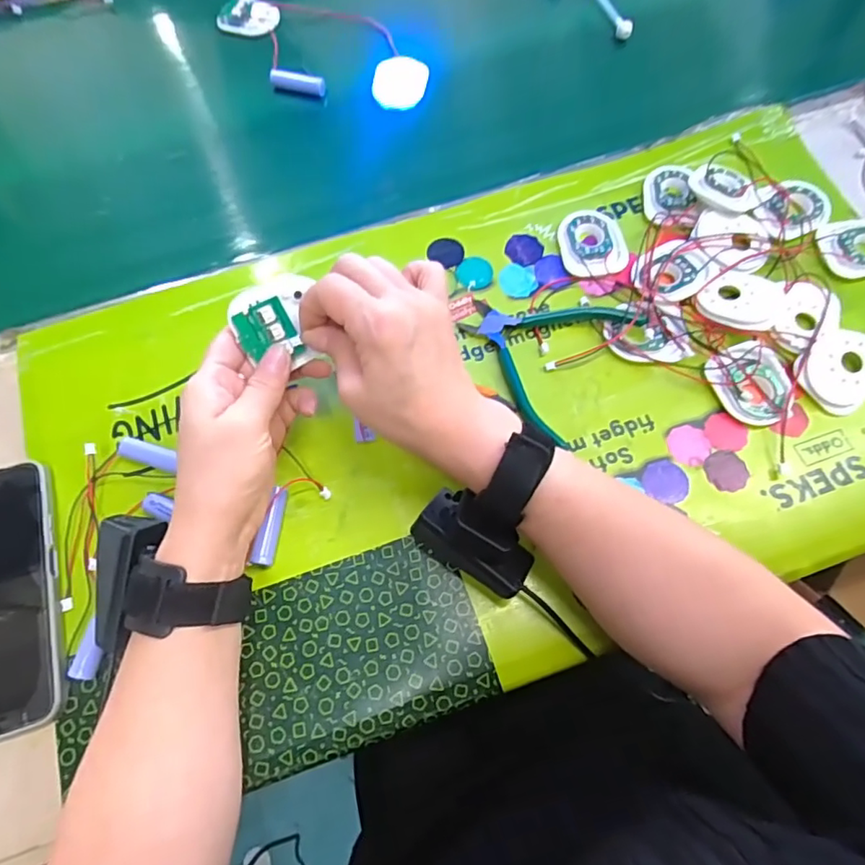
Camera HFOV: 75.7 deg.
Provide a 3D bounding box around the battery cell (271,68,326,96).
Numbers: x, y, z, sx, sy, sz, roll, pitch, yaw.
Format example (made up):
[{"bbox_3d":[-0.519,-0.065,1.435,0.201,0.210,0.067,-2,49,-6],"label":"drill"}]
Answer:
[{"bbox_3d":[-0.125,-0.326,0.517,0.051,0.016,0.013,15,70,7],"label":"battery cell"}]

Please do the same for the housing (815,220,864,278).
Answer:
[{"bbox_3d":[0.324,-0.139,0.417,0.061,0.014,0.050,-15,69,-4],"label":"housing"}]

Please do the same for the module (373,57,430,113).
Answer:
[{"bbox_3d":[-0.030,-0.326,0.519,0.050,0.014,0.054,7,69,5],"label":"module"}]

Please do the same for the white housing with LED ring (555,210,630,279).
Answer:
[{"bbox_3d":[0.122,-0.143,0.420,0.048,0.013,0.066,-12,69,-3],"label":"white housing with LED ring"}]

